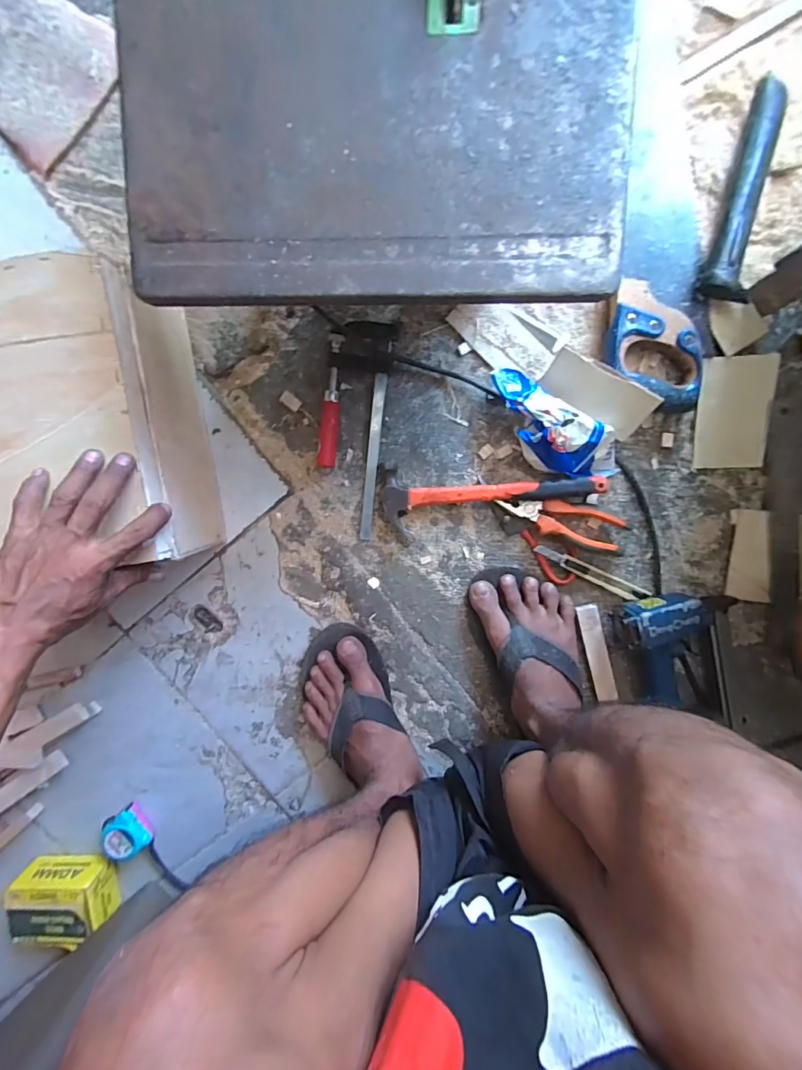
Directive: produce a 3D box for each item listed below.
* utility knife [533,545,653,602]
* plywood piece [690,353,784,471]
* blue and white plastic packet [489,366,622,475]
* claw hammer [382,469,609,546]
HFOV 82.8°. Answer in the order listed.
[{"bbox_3d":[0.235,0.047,0.563,0.149,0.017,0.018,25,98,0],"label":"utility knife"},{"bbox_3d":[0.385,-0.141,0.526,0.082,0.007,0.124,-1,103,1],"label":"plywood piece"},{"bbox_3d":[0.172,-0.116,0.523,0.174,0.057,0.070,34,98,-1],"label":"blue and white plastic packet"},{"bbox_3d":[0.107,-0.039,0.549,0.262,0.040,0.094,-3,97,4],"label":"claw hammer"}]

